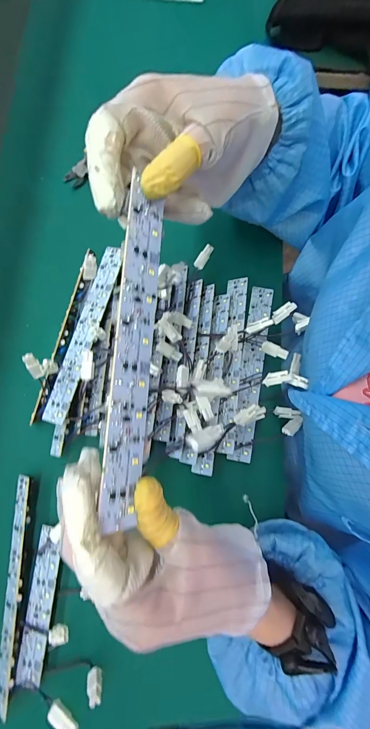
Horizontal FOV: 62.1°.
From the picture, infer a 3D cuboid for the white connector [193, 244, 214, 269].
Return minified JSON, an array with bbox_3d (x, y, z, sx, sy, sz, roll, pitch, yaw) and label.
[{"bbox_3d":[0.020,-0.116,0.332,0.010,0.028,0.007,48,39,9],"label":"white connector"}]

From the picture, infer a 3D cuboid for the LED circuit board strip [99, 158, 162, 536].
[{"bbox_3d":[-0.027,-0.008,0.165,0.026,0.004,0.175,11,79,-44],"label":"LED circuit board strip"}]

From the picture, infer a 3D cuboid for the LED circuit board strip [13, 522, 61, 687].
[{"bbox_3d":[-0.135,0.222,0.287,0.027,0.009,0.127,5,78,1],"label":"LED circuit board strip"}]

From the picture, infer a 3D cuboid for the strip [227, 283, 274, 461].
[{"bbox_3d":[0.072,0.005,0.334,0.024,0.010,0.193,10,78,2],"label":"strip"}]

